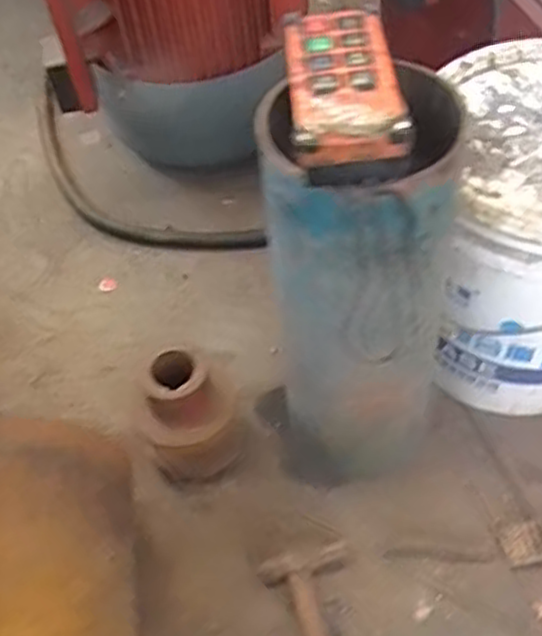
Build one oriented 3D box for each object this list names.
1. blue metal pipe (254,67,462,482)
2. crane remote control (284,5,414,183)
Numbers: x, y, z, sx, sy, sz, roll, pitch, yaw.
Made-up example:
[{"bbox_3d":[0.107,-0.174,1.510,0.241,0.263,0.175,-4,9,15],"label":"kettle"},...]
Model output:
[{"bbox_3d":[0.080,0.005,0.702,0.129,0.431,0.126,-14,53,-6],"label":"blue metal pipe"},{"bbox_3d":[0.052,-0.166,0.542,0.075,0.040,0.165,-4,52,3],"label":"crane remote control"}]

